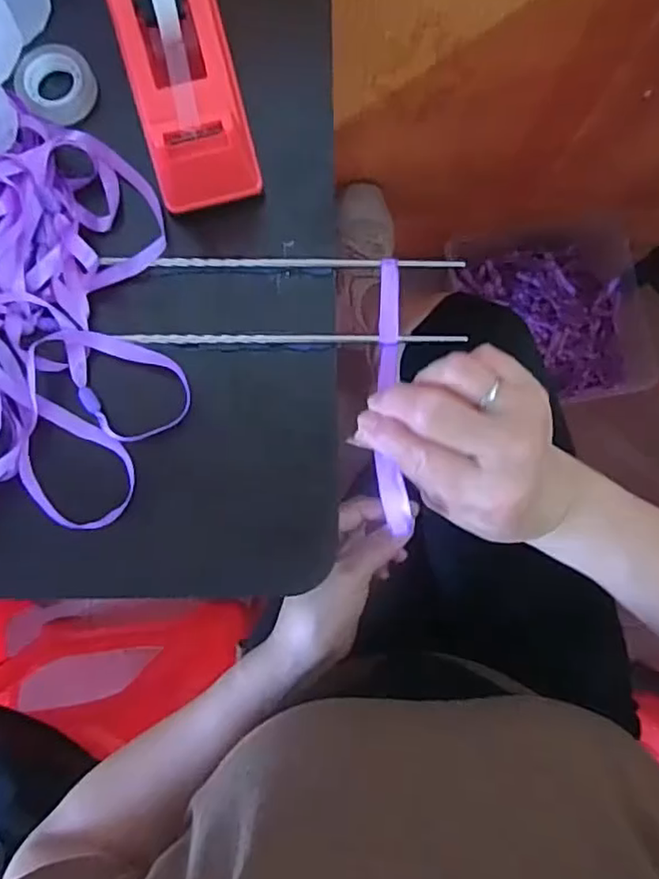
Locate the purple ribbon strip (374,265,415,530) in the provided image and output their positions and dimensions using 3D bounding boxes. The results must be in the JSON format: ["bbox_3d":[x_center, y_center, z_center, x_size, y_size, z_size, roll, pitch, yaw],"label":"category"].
[{"bbox_3d":[0.035,-0.031,0.353,0.018,0.029,0.164,1,58,0],"label":"purple ribbon strip"}]

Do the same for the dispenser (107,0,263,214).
[{"bbox_3d":[-0.086,-0.220,0.363,0.060,0.060,0.154,-14,83,-1],"label":"dispenser"}]

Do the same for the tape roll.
[{"bbox_3d":[-0.173,-0.226,0.398,0.046,0.021,0.046,0,83,0],"label":"tape roll"}]

